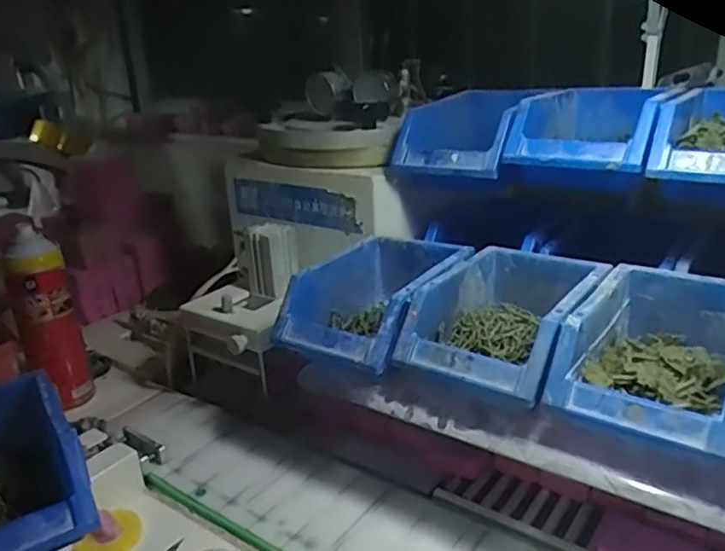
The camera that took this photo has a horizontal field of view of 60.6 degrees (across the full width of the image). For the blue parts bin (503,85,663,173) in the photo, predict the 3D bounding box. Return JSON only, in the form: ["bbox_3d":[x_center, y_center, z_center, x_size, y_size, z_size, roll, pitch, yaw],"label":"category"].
[{"bbox_3d":[0.222,-0.147,0.608,0.121,0.064,0.196,8,23,26],"label":"blue parts bin"}]

